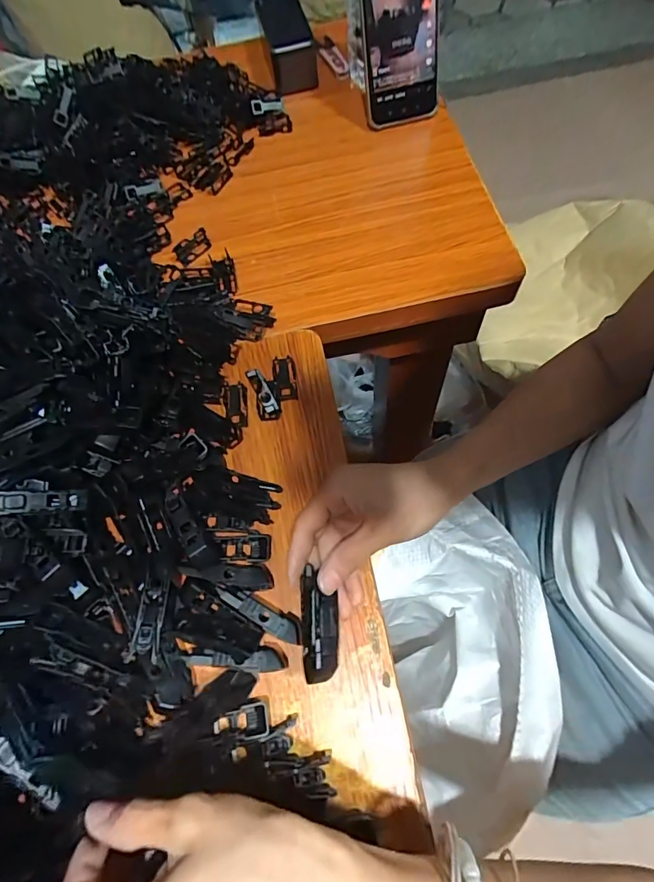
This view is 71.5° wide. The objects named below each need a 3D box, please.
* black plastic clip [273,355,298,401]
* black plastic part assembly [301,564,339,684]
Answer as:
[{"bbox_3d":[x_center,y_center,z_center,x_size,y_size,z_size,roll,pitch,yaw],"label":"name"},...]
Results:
[{"bbox_3d":[-0.035,-0.054,0.385,0.019,0.010,0.039,-10,65,0],"label":"black plastic clip"},{"bbox_3d":[-0.004,0.115,0.281,0.023,0.015,0.063,-6,80,-2],"label":"black plastic part assembly"}]

